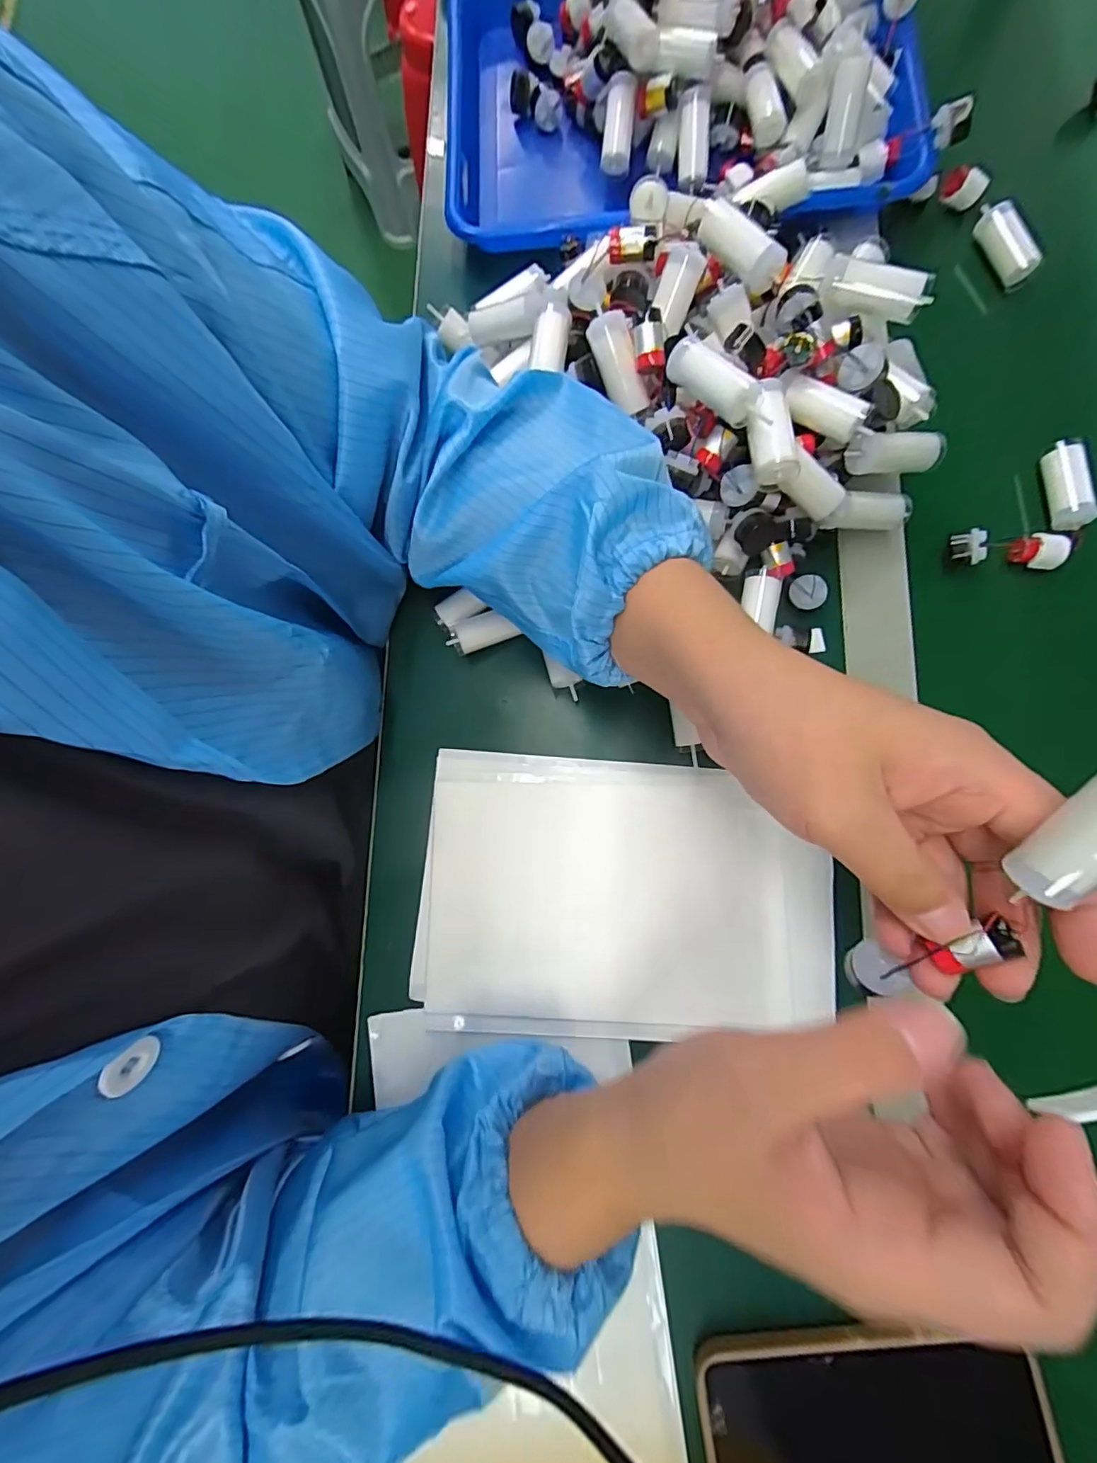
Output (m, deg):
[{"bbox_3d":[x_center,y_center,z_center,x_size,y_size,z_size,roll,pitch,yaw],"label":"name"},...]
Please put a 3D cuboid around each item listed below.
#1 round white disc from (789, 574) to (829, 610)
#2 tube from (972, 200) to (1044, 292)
[{"bbox_3d":[0.159,-0.085,0.325,0.020,0.006,0.021,-1,81,5],"label":"round white disc"},{"bbox_3d":[0.313,-0.334,0.364,0.019,0.026,0.056,-19,80,2],"label":"tube"}]

